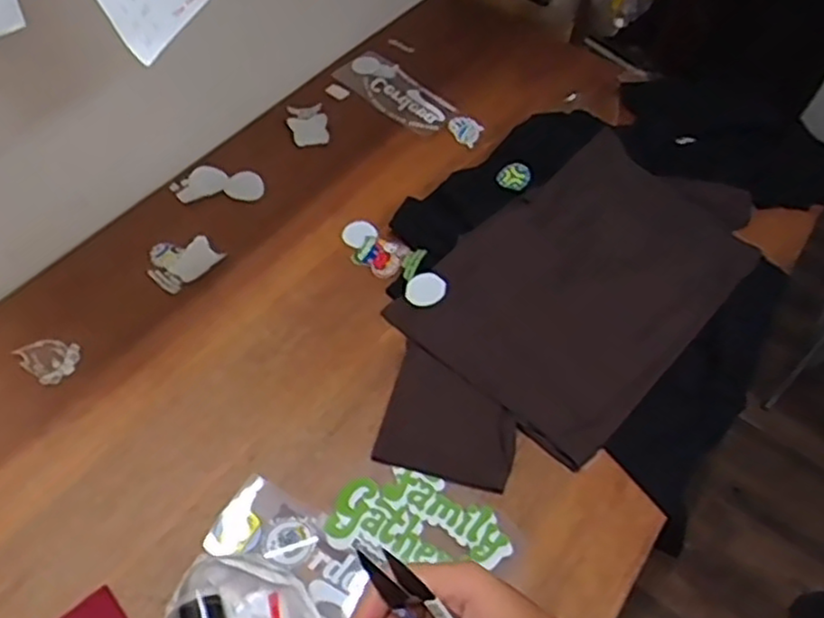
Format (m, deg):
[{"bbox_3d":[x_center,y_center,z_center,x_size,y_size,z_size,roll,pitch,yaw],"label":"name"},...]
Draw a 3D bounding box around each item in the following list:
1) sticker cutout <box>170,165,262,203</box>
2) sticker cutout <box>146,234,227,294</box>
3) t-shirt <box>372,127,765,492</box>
[{"bbox_3d":[-0.313,-0.202,1.140,0.143,0.009,0.074,-4,59,-1],"label":"sticker cutout"},{"bbox_3d":[-0.347,-0.076,1.059,0.086,0.006,0.098,39,65,16],"label":"sticker cutout"},{"bbox_3d":[0.243,-0.031,1.051,0.337,0.054,0.727,40,62,21],"label":"t-shirt"}]

